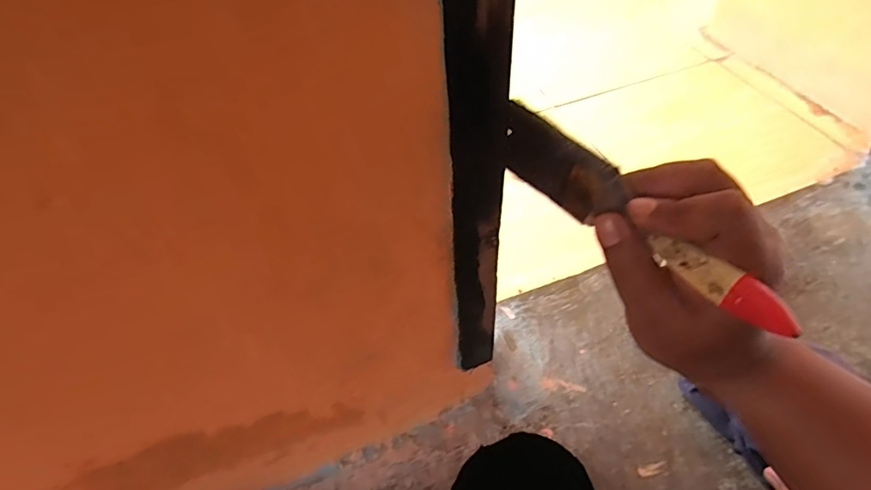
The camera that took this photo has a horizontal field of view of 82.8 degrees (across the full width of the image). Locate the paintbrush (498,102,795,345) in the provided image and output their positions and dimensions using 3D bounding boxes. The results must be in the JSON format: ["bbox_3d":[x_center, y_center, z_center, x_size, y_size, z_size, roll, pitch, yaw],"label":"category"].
[{"bbox_3d":[0.095,-0.017,0.256,0.015,0.036,0.175,-33,60,-22],"label":"paintbrush"}]

